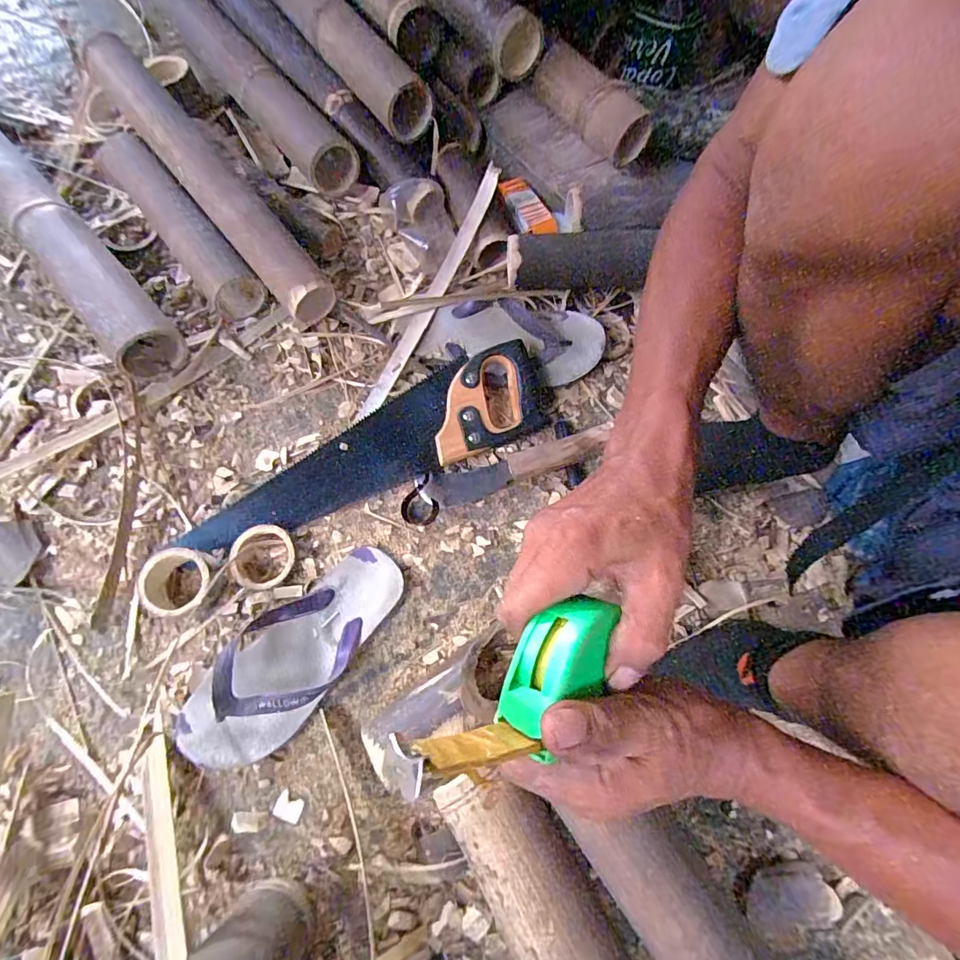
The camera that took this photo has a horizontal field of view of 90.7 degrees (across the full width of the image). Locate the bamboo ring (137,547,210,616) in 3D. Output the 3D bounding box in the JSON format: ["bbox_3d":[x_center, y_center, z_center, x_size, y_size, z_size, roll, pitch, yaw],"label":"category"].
[{"bbox_3d":[-0.313,0.108,0.498,0.066,0.040,0.066,1,70,-1],"label":"bamboo ring"}]

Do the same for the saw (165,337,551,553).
[{"bbox_3d":[-0.128,-0.037,0.539,0.439,0.042,0.120,-22,72,-9],"label":"saw"}]

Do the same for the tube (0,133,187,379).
[{"bbox_3d":[-0.592,-0.361,0.617,0.077,0.077,0.624,-41,76,-15],"label":"tube"}]

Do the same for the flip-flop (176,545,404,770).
[{"bbox_3d":[-0.184,0.170,0.471,0.101,0.047,0.249,40,74,12],"label":"flip-flop"}]

